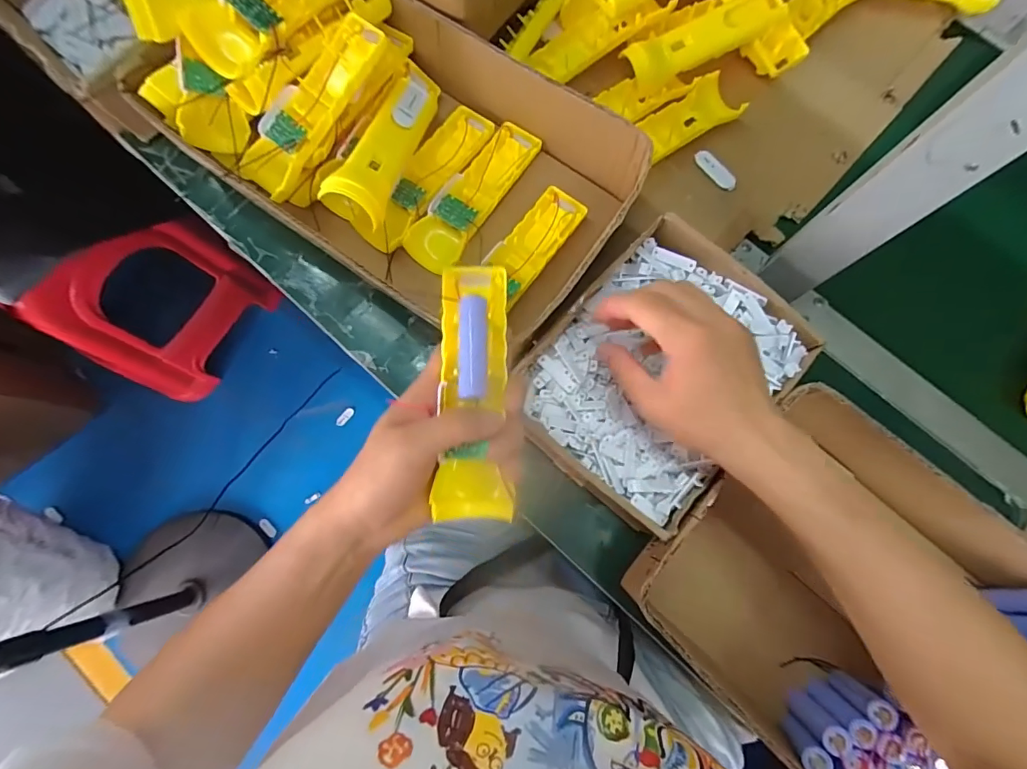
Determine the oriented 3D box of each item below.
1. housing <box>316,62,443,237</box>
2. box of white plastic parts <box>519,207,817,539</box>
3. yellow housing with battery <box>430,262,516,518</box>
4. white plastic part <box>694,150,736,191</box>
[{"bbox_3d":[-0.108,-0.224,0.416,0.047,0.034,0.196,14,63,3],"label":"housing"},{"bbox_3d":[0.115,-0.008,0.380,0.169,0.053,0.214,41,80,9],"label":"box of white plastic parts"},{"bbox_3d":[-0.024,0.003,0.293,0.045,0.023,0.162,1,85,0],"label":"yellow housing with battery"},{"bbox_3d":[0.205,-0.218,0.469,0.017,0.007,0.051,-40,80,-8],"label":"white plastic part"}]

